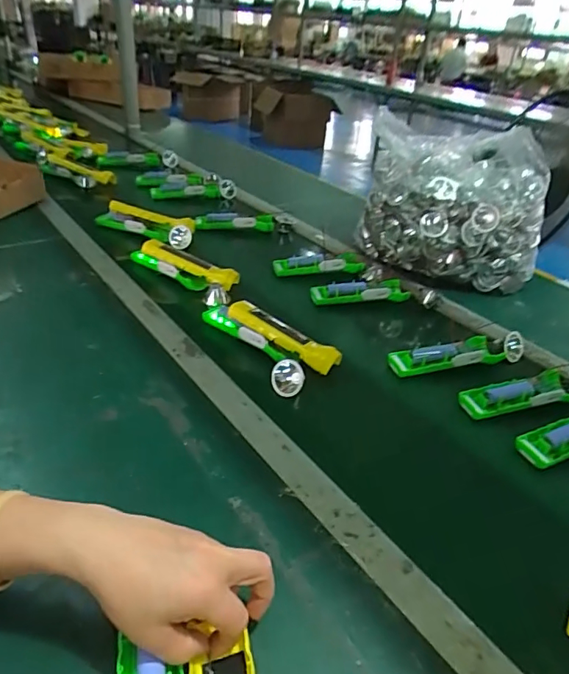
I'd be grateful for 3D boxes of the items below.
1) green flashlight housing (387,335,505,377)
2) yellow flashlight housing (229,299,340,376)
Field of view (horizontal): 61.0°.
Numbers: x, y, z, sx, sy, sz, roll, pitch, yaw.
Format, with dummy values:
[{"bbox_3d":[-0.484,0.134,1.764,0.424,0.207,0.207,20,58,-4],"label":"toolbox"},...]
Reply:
[{"bbox_3d":[0.225,0.028,0.670,0.156,0.029,0.046,-7,35,-17],"label":"green flashlight housing"},{"bbox_3d":[-0.004,-0.003,0.653,0.163,0.036,0.043,23,38,26],"label":"yellow flashlight housing"}]

